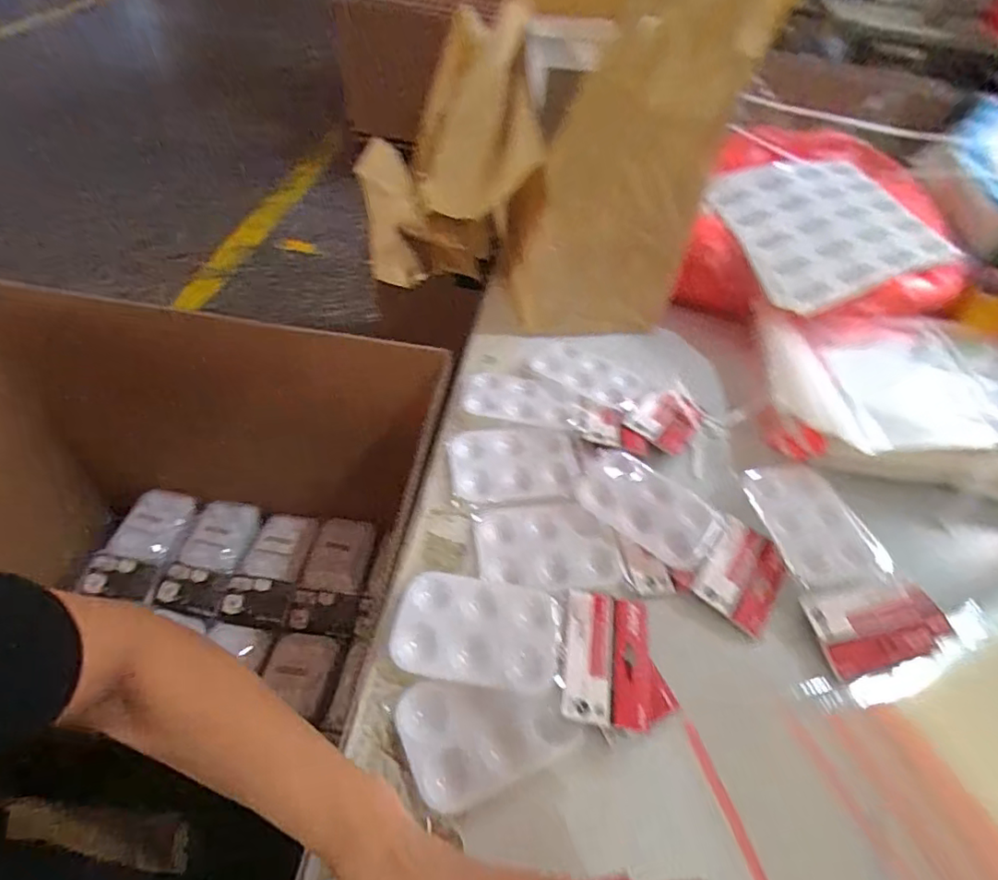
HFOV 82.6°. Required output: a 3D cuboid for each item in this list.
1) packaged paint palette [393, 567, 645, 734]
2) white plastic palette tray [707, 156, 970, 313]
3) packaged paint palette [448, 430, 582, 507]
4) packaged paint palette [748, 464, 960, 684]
[{"bbox_3d":[0.018,0.156,0.438,0.193,0.017,0.097,9,49,1],"label":"packaged paint palette"},{"bbox_3d":[0.396,-0.261,0.689,0.249,0.033,0.204,-22,71,-12],"label":"white plastic palette tray"},{"bbox_3d":[0.015,0.023,0.559,0.123,0.016,0.085,-2,49,-9],"label":"packaged paint palette"},{"bbox_3d":[0.313,0.104,0.517,0.121,0.012,0.195,-4,50,-11],"label":"packaged paint palette"}]

